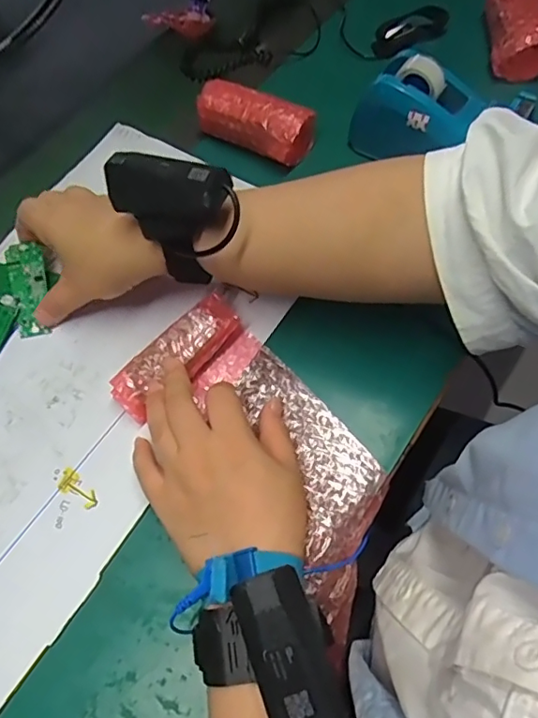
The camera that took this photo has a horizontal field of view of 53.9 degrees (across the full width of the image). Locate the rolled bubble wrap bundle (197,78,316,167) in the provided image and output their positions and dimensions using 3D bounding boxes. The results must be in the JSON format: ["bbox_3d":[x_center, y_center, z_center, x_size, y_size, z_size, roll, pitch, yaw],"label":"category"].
[{"bbox_3d":[-0.015,-0.213,0.477,0.104,0.043,0.046,26,67,13],"label":"rolled bubble wrap bundle"}]

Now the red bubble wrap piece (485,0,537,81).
[{"bbox_3d":[0.247,-0.325,0.512,0.059,0.048,0.106,3,64,3],"label":"red bubble wrap piece"}]

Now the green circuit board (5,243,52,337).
[{"bbox_3d":[-0.188,-0.054,0.413,0.029,0.004,0.073,-7,85,-2],"label":"green circuit board"}]

